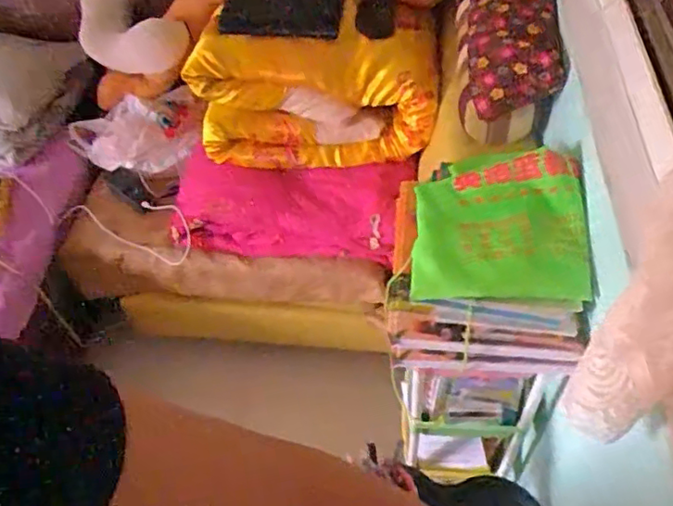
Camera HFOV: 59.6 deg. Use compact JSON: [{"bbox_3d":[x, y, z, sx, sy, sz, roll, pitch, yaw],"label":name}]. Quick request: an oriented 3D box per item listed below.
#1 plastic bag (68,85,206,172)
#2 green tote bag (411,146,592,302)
[{"bbox_3d":[-0.503,-0.298,1.453,0.347,0.107,0.209,-1,53,3],"label":"plastic bag"},{"bbox_3d":[0.214,-0.047,0.791,0.215,0.068,0.221,2,53,5],"label":"green tote bag"}]

